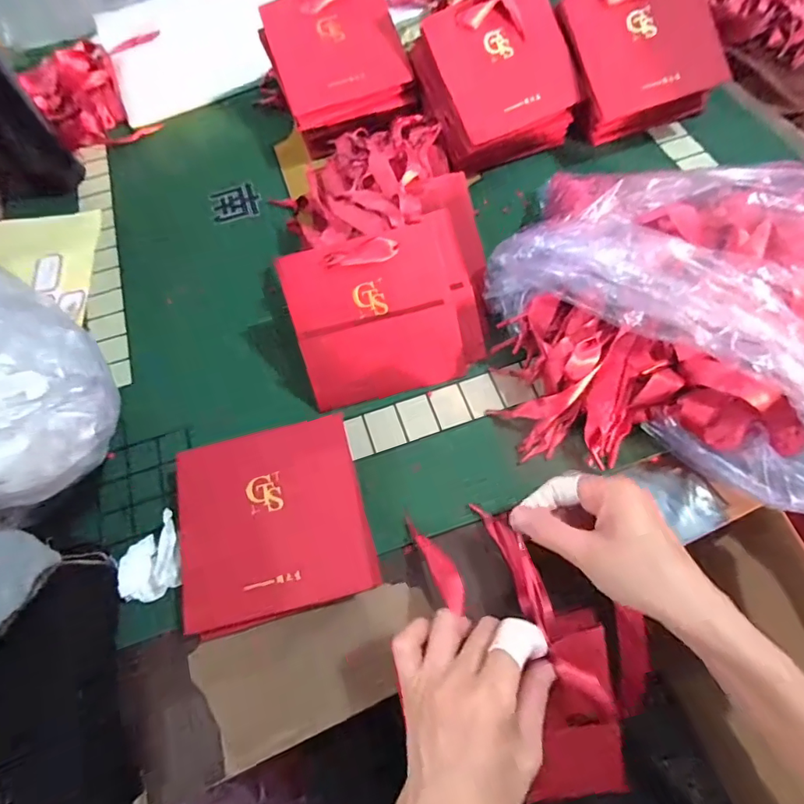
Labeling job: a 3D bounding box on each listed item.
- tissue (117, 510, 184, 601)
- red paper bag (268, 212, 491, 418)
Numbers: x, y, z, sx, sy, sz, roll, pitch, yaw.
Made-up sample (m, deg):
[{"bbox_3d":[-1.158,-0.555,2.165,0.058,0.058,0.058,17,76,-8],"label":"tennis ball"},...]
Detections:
[{"bbox_3d":[-0.200,0.124,0.384,0.045,0.024,0.060,-11,64,-2],"label":"tissue"},{"bbox_3d":[-0.012,-0.077,0.420,0.159,0.016,0.136,-17,95,-9],"label":"red paper bag"}]

